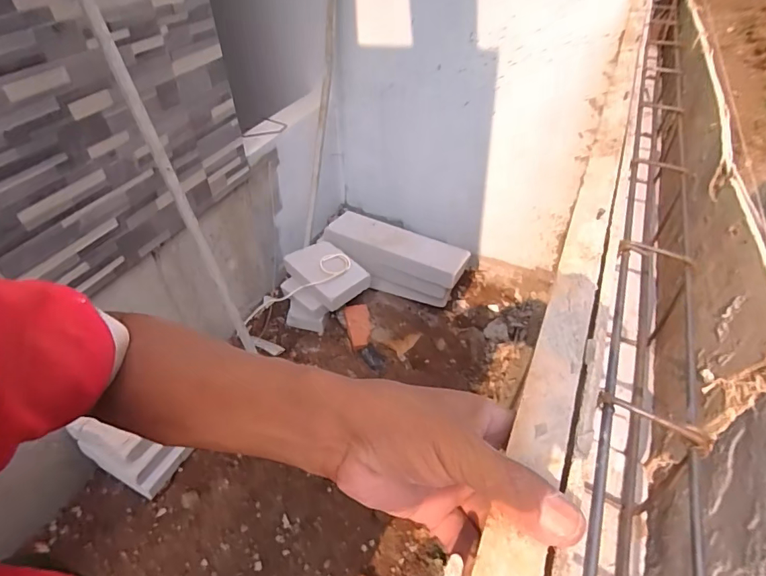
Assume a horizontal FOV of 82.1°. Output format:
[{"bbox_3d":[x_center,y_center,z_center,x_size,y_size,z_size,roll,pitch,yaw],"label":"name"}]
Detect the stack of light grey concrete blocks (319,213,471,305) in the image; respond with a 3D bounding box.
[{"bbox_3d":[0.041,-0.111,1.886,0.588,0.209,0.257,19,48,19],"label":"stack of light grey concrete blocks"}]

